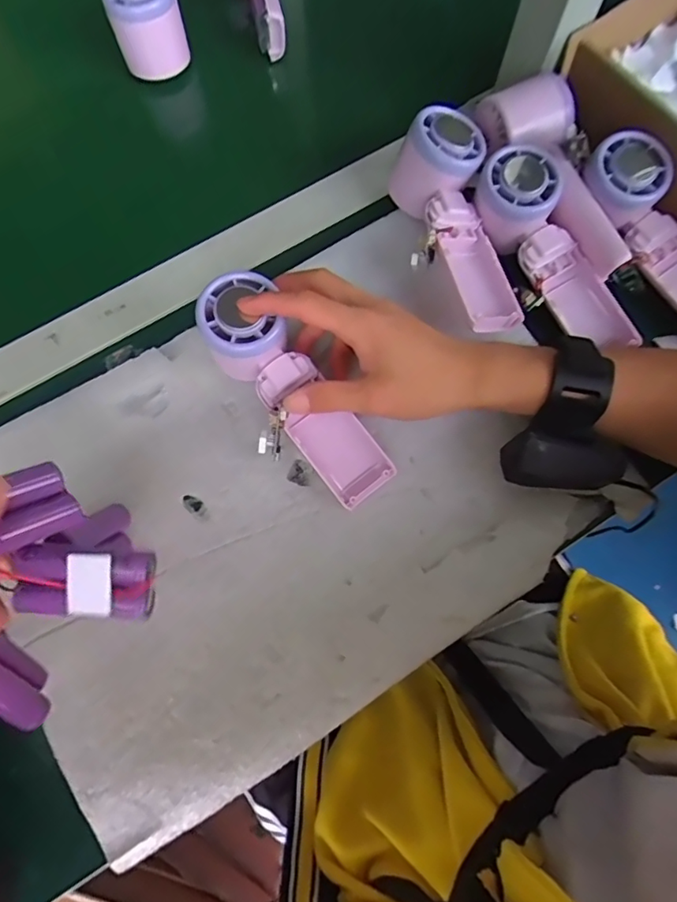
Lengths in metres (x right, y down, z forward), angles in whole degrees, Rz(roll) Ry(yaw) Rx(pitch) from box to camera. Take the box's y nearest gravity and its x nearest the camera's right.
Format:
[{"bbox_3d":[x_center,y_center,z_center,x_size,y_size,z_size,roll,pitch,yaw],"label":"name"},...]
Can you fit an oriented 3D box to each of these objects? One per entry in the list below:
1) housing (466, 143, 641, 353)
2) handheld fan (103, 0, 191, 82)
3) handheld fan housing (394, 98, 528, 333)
[{"bbox_3d":[0.158,-0.142,0.383,0.068,0.049,0.164,-42,103,-10],"label":"housing"},{"bbox_3d":[-0.169,-0.401,0.451,0.055,0.068,0.157,-13,76,-4],"label":"handheld fan"},{"bbox_3d":[0.081,-0.156,0.373,0.059,0.064,0.159,-11,76,-4],"label":"handheld fan housing"}]

